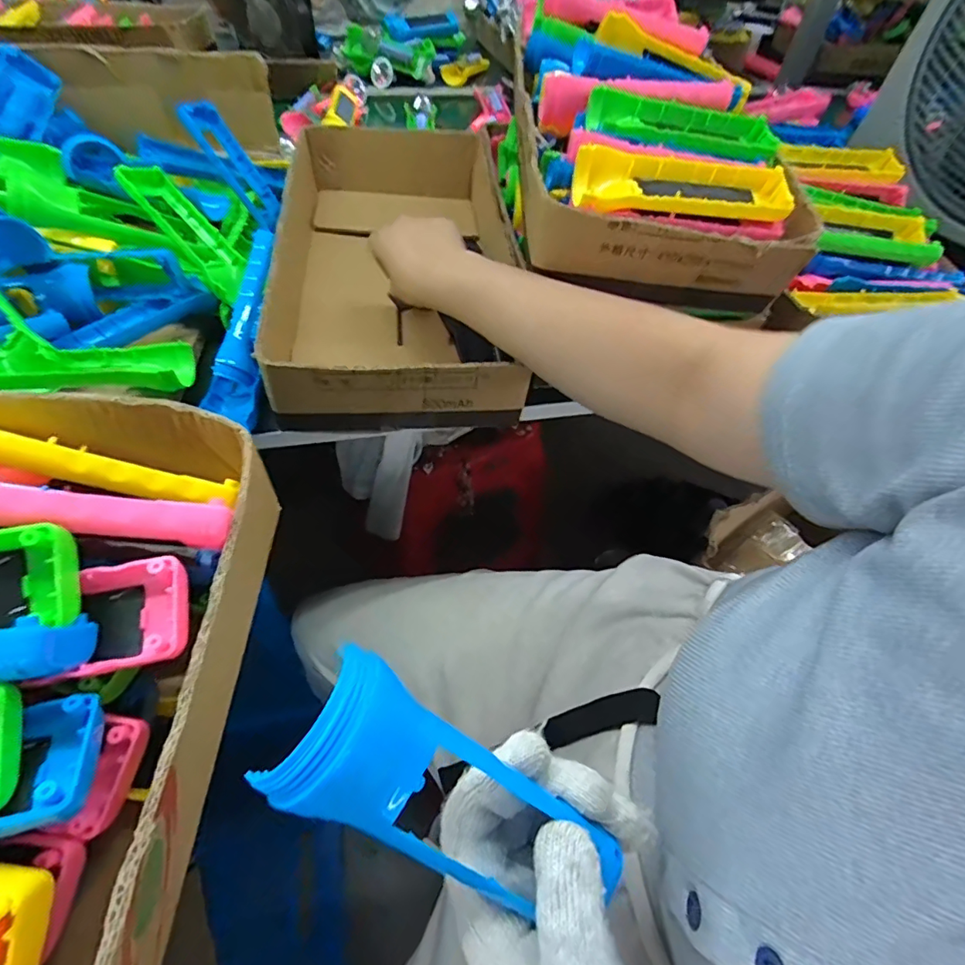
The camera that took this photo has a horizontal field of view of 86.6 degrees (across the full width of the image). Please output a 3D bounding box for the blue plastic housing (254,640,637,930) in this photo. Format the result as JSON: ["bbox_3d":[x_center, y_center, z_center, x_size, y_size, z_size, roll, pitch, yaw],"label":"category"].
[{"bbox_3d":[-0.004,0.117,0.188,0.150,0.021,0.048,42,50,-22],"label":"blue plastic housing"}]

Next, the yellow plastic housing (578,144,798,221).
[{"bbox_3d":[0.144,-0.212,0.371,0.148,0.033,0.046,0,52,-4],"label":"yellow plastic housing"}]

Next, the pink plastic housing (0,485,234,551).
[{"bbox_3d":[-0.187,0.013,0.207,0.152,0.028,0.019,5,51,-18],"label":"pink plastic housing"}]

